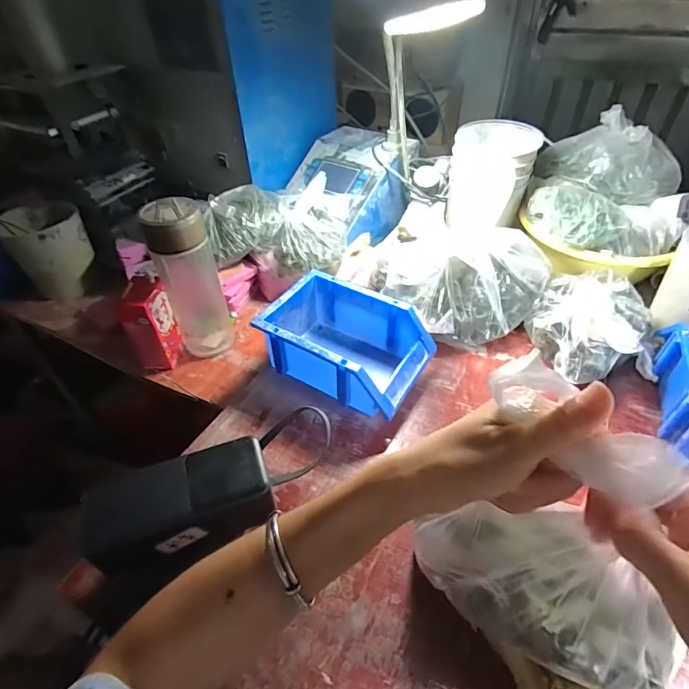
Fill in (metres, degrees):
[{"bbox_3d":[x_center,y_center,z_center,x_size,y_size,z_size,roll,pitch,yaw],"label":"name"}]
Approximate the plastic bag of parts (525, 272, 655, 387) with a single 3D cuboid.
[{"bbox_3d":[0.291,-0.025,0.511,0.122,0.075,0.160,30,53,29],"label":"plastic bag of parts"}]

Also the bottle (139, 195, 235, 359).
[{"bbox_3d":[-0.191,-0.077,0.530,0.069,0.195,0.064,-21,47,-17],"label":"bottle"}]

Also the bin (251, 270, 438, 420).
[{"bbox_3d":[0.005,0.005,0.500,0.174,0.093,0.120,23,50,24],"label":"bin"}]

